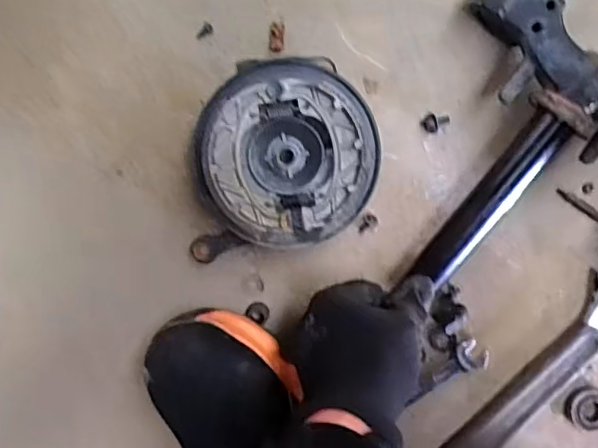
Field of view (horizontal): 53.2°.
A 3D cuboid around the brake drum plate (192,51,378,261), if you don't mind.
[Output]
[{"bbox_3d":[-0.011,-0.041,0.416,0.131,0.061,0.146,-1,100,1],"label":"brake drum plate"}]

